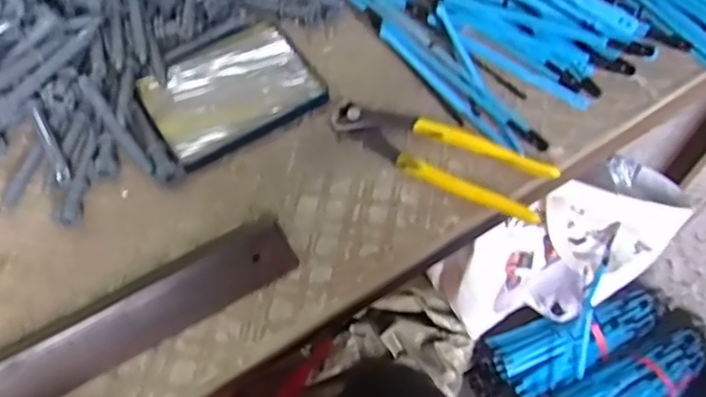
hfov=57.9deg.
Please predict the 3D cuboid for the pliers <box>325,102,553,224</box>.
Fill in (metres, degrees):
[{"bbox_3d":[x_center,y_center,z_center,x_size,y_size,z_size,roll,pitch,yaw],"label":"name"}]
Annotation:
[{"bbox_3d":[0.064,-0.036,0.467,0.161,0.021,0.053,26,64,13],"label":"pliers"}]

